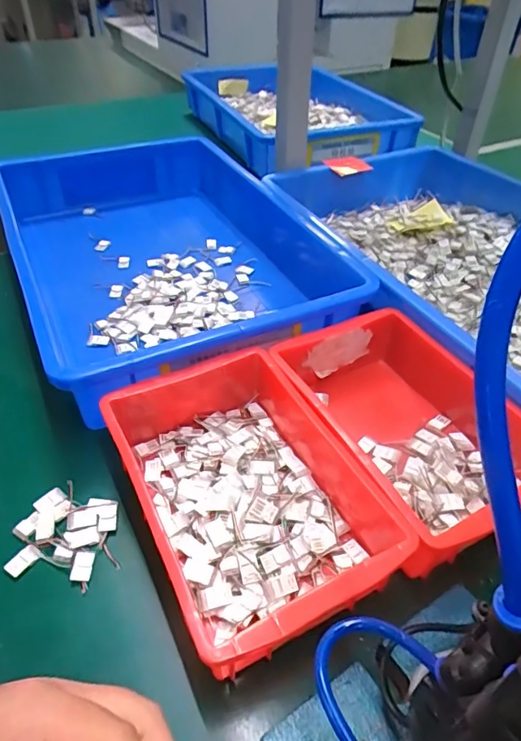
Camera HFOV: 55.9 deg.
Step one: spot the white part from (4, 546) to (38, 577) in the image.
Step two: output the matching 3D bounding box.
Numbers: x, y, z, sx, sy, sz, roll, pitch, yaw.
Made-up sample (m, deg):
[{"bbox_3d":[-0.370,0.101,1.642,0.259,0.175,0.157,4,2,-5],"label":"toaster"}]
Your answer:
[{"bbox_3d":[-0.151,0.121,0.310,0.010,0.004,0.018,27,49,26],"label":"white part"}]

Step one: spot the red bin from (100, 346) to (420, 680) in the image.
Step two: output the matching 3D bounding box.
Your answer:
[{"bbox_3d":[-0.003,0.074,0.334,0.149,0.063,0.197,-20,47,-21],"label":"red bin"}]

